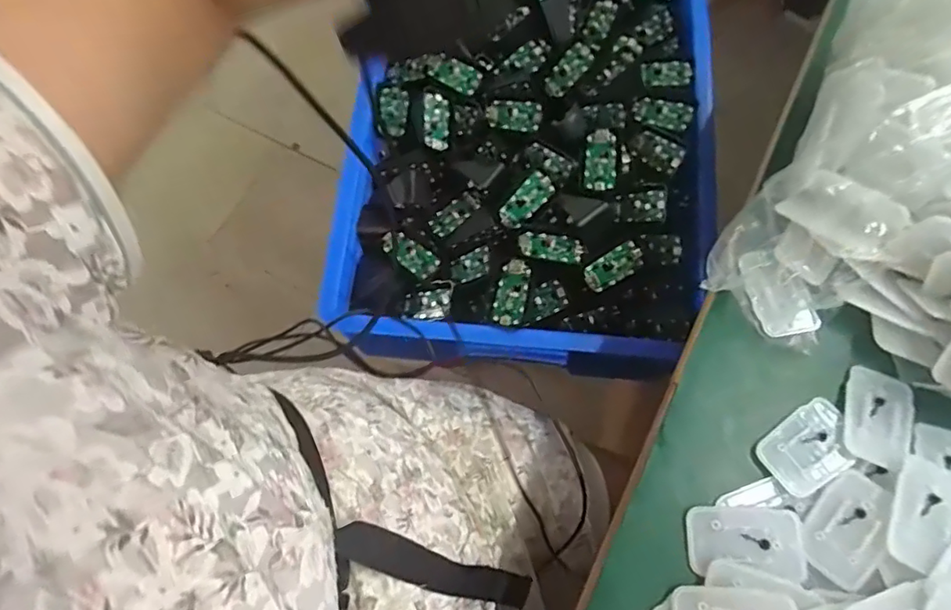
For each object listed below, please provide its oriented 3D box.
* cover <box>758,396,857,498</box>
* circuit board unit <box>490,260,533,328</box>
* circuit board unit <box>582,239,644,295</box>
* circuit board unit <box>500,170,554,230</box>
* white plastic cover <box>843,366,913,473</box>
[{"bbox_3d":[0.233,0.100,0.381,0.065,0.011,0.046,-30,73,-11],"label":"cover"},{"bbox_3d":[0.036,-0.012,0.549,0.032,0.012,0.066,13,89,4],"label":"circuit board unit"},{"bbox_3d":[0.143,-0.039,0.569,0.063,0.007,0.035,-27,99,-2],"label":"circuit board unit"},{"bbox_3d":[0.054,-0.108,0.570,0.034,0.004,0.064,38,100,-26],"label":"circuit board unit"},{"bbox_3d":[0.285,0.079,0.384,0.043,0.008,0.067,21,71,7],"label":"white plastic cover"}]

